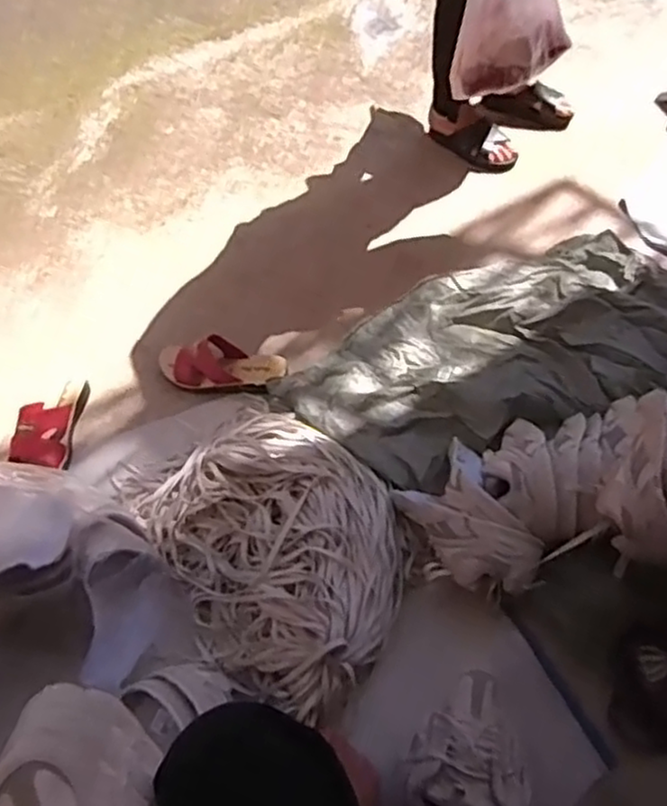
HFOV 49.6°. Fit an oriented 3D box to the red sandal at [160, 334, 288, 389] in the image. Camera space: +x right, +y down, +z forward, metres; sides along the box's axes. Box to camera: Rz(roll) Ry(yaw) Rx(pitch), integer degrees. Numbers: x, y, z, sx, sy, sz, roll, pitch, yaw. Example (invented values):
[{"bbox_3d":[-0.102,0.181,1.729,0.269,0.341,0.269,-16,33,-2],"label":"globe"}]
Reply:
[{"bbox_3d":[-0.187,-0.062,1.195,0.215,0.065,0.077,-1,53,2],"label":"red sandal"}]

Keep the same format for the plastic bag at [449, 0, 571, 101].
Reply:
[{"bbox_3d":[0.284,-0.618,1.124,0.156,0.263,0.086,19,59,12],"label":"plastic bag"}]

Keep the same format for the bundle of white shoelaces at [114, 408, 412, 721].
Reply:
[{"bbox_3d":[-0.090,0.165,0.994,0.311,0.076,0.455,-33,60,-21],"label":"bundle of white shoelaces"}]

